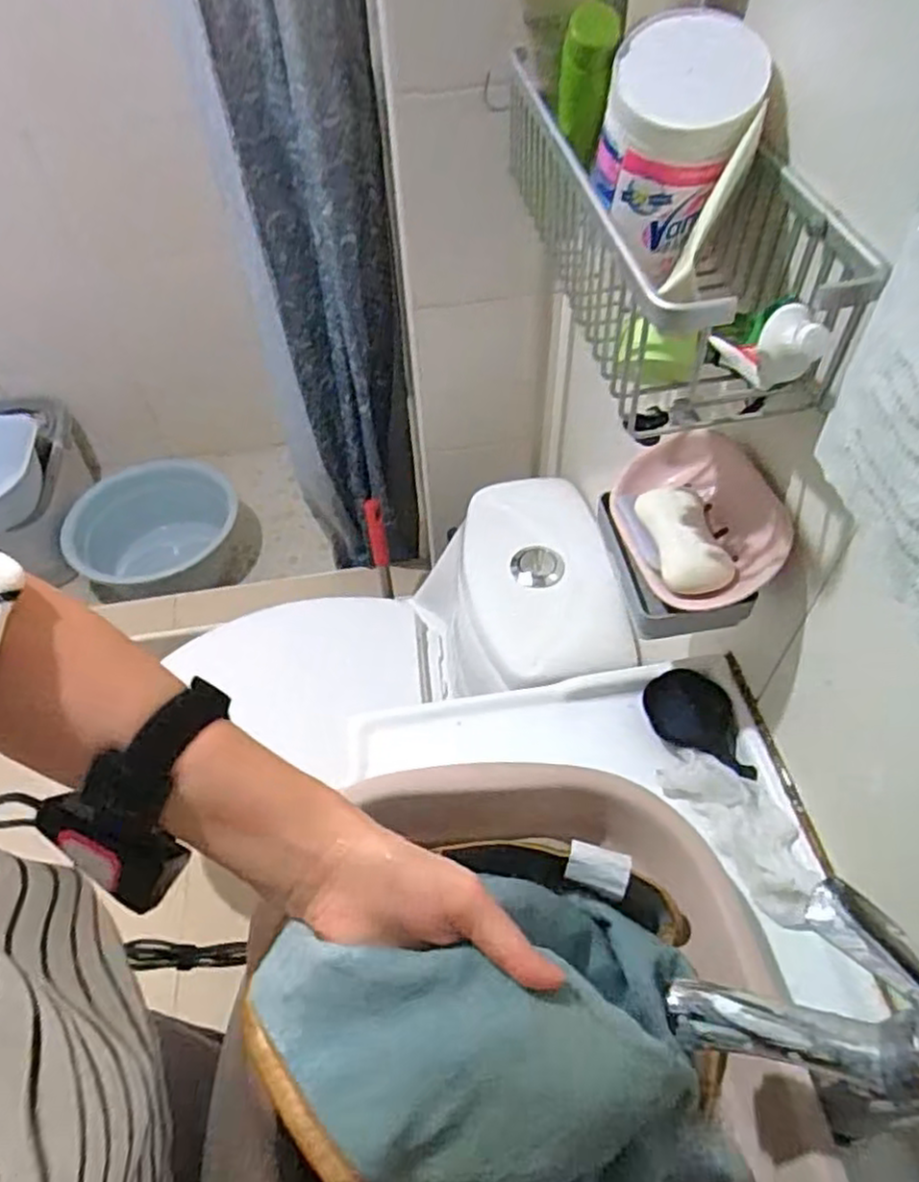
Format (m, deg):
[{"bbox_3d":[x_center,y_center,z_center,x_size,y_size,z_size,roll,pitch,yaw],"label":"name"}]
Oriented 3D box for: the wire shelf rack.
[{"bbox_3d":[0.130,-0.246,0.488,0.127,0.111,0.381,-11,52,-5],"label":"wire shelf rack"}]

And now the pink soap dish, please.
[{"bbox_3d":[0.167,-0.053,0.518,0.089,0.046,0.140,-13,53,-7],"label":"pink soap dish"}]

